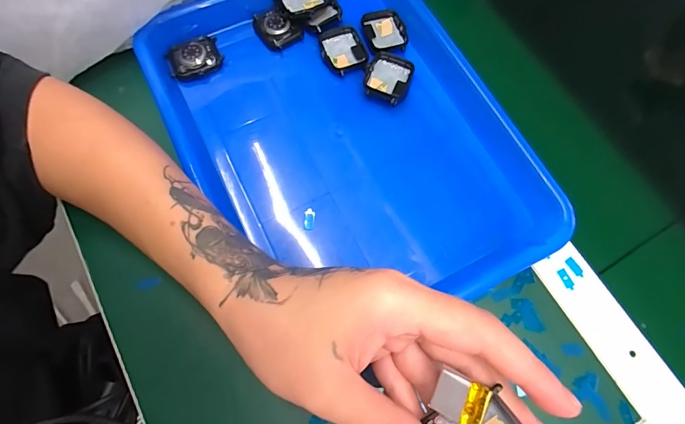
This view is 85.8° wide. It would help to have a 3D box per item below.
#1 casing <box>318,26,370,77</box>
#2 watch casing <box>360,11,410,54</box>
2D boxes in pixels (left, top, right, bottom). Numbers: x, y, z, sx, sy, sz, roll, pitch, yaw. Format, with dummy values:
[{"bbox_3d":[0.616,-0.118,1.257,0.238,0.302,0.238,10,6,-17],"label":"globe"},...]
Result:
[{"bbox_3d":[0.003,-0.148,0.337,0.041,0.008,0.045,-16,73,-8],"label":"casing"},{"bbox_3d":[0.040,-0.168,0.347,0.035,0.010,0.043,-13,72,-6],"label":"watch casing"}]

